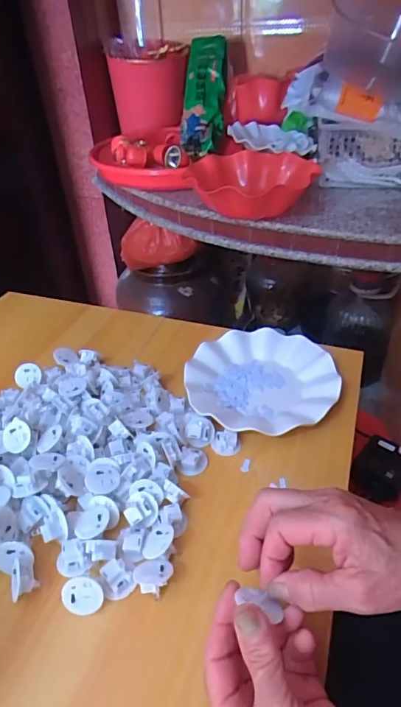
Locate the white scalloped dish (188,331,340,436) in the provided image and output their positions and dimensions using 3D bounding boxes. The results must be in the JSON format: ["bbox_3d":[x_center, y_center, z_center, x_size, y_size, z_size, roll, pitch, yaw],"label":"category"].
[{"bbox_3d":[0.074,0.032,0.563,0.181,0.023,0.178,-2,39,1],"label":"white scalloped dish"}]

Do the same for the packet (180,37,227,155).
[{"bbox_3d":[0.009,-0.572,0.979,0.090,0.064,0.288,5,81,10],"label":"packet"}]

